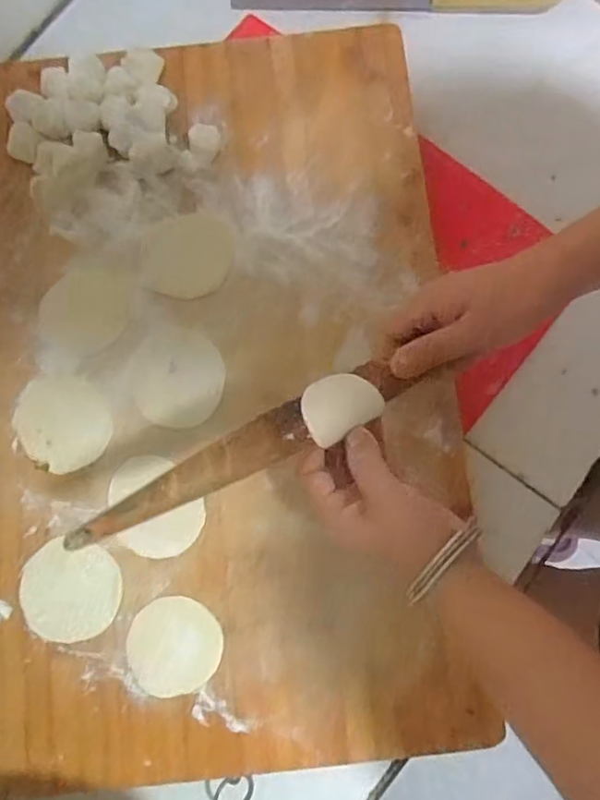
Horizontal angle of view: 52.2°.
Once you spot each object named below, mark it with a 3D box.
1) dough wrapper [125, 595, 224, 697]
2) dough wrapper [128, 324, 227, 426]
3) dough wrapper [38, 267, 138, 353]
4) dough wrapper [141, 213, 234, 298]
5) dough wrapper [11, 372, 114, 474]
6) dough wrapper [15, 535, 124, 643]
[{"bbox_3d":[-0.090,0.173,0.432,0.067,0.004,0.063,0,80,-1],"label":"dough wrapper"},{"bbox_3d":[-0.094,-0.018,0.466,0.069,0.004,0.073,0,80,-1],"label":"dough wrapper"},{"bbox_3d":[-0.166,-0.071,0.475,0.070,0.005,0.067,6,80,0],"label":"dough wrapper"},{"bbox_3d":[-0.089,-0.115,0.486,0.070,0.004,0.068,1,80,-1],"label":"dough wrapper"},{"bbox_3d":[-0.180,0.016,0.464,0.072,0.004,0.066,0,80,-1],"label":"dough wrapper"},{"bbox_3d":[-0.166,0.137,0.440,0.073,0.006,0.068,9,80,1],"label":"dough wrapper"}]

